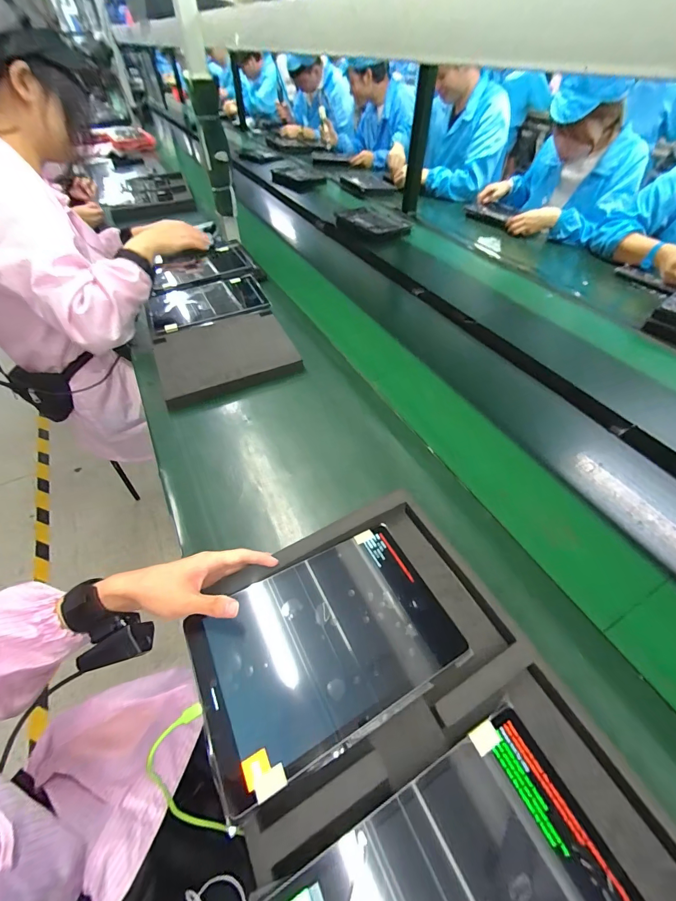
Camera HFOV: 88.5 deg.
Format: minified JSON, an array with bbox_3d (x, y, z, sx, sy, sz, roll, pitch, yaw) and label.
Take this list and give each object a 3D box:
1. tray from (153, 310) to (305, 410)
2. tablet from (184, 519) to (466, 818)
[{"bbox_3d":[-0.227,-0.196,0.706,0.256,0.027,0.224,-19,53,-14],"label":"tray"},{"bbox_3d":[-0.010,0.194,0.360,0.251,0.007,0.169,-20,52,-21],"label":"tablet"}]

